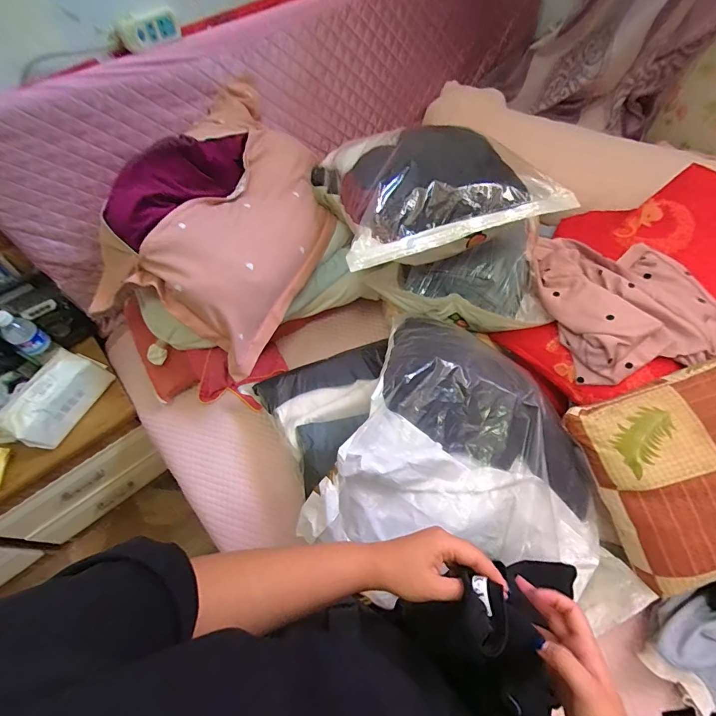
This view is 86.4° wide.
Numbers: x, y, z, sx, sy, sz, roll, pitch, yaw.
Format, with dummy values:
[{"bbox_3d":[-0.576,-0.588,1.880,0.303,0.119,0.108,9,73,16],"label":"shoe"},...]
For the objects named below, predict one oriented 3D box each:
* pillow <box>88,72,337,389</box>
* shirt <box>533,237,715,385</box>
[{"bbox_3d":[-0.271,-0.307,0.861,0.390,0.172,0.587,35,70,-19],"label":"pillow"},{"bbox_3d":[0.564,-0.155,0.829,0.311,0.091,0.402,-11,61,-5],"label":"shirt"}]

